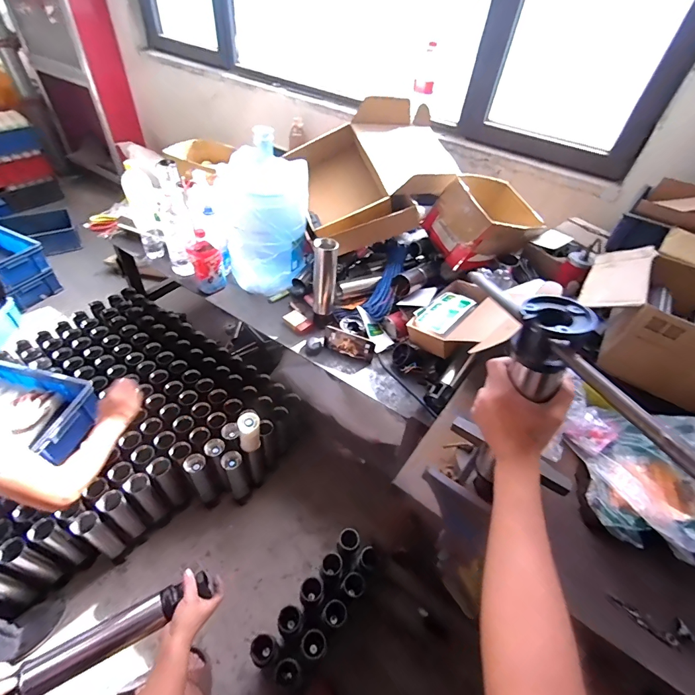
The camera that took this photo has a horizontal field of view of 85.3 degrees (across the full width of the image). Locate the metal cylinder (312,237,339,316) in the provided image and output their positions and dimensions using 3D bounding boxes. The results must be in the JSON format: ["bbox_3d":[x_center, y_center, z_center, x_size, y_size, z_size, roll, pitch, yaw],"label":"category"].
[{"bbox_3d":[-0.069,-0.202,1.150,0.073,0.269,0.065,1,48,-5],"label":"metal cylinder"}]

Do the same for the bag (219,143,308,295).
[{"bbox_3d":[-0.270,-0.418,1.260,0.283,0.377,0.262,-7,49,-12],"label":"bag"}]

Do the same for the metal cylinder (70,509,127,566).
[{"bbox_3d":[-0.753,0.587,1.163,0.063,0.294,0.069,23,50,15],"label":"metal cylinder"}]

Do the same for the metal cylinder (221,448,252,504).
[{"bbox_3d":[-0.388,0.471,1.335,0.071,0.317,0.071,-19,52,-21],"label":"metal cylinder"}]

